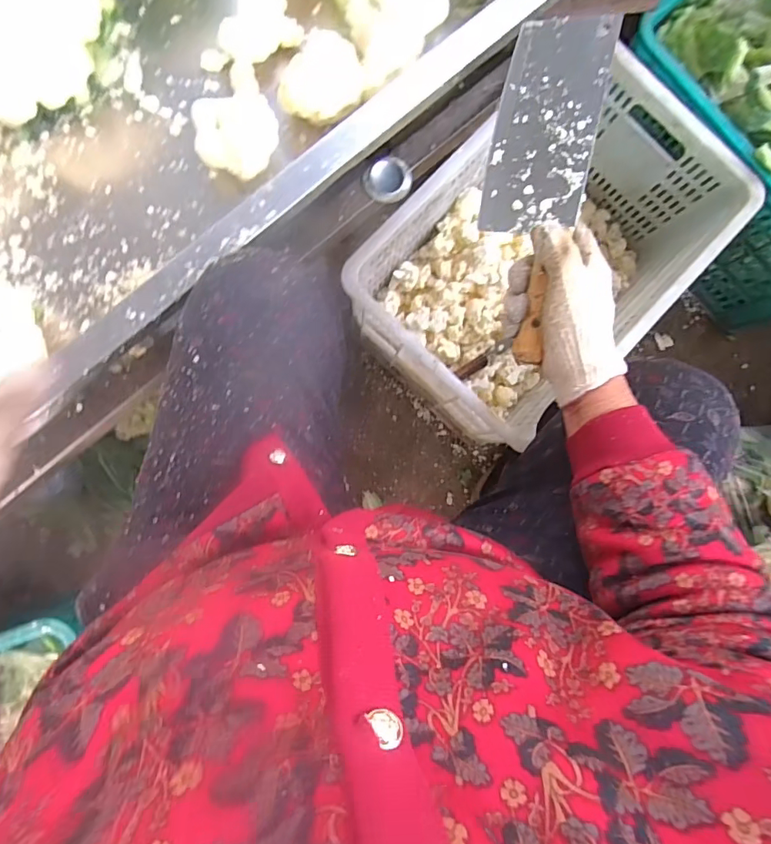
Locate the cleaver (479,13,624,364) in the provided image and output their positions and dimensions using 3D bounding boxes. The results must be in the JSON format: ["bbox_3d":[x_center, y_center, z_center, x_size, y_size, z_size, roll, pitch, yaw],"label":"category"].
[{"bbox_3d":[0.128,-0.205,0.445,0.089,0.017,0.288,14,98,24],"label":"cleaver"}]

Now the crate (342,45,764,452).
[{"bbox_3d":[0.234,-0.256,0.796,0.345,0.246,0.526,45,86,-2],"label":"crate"}]

